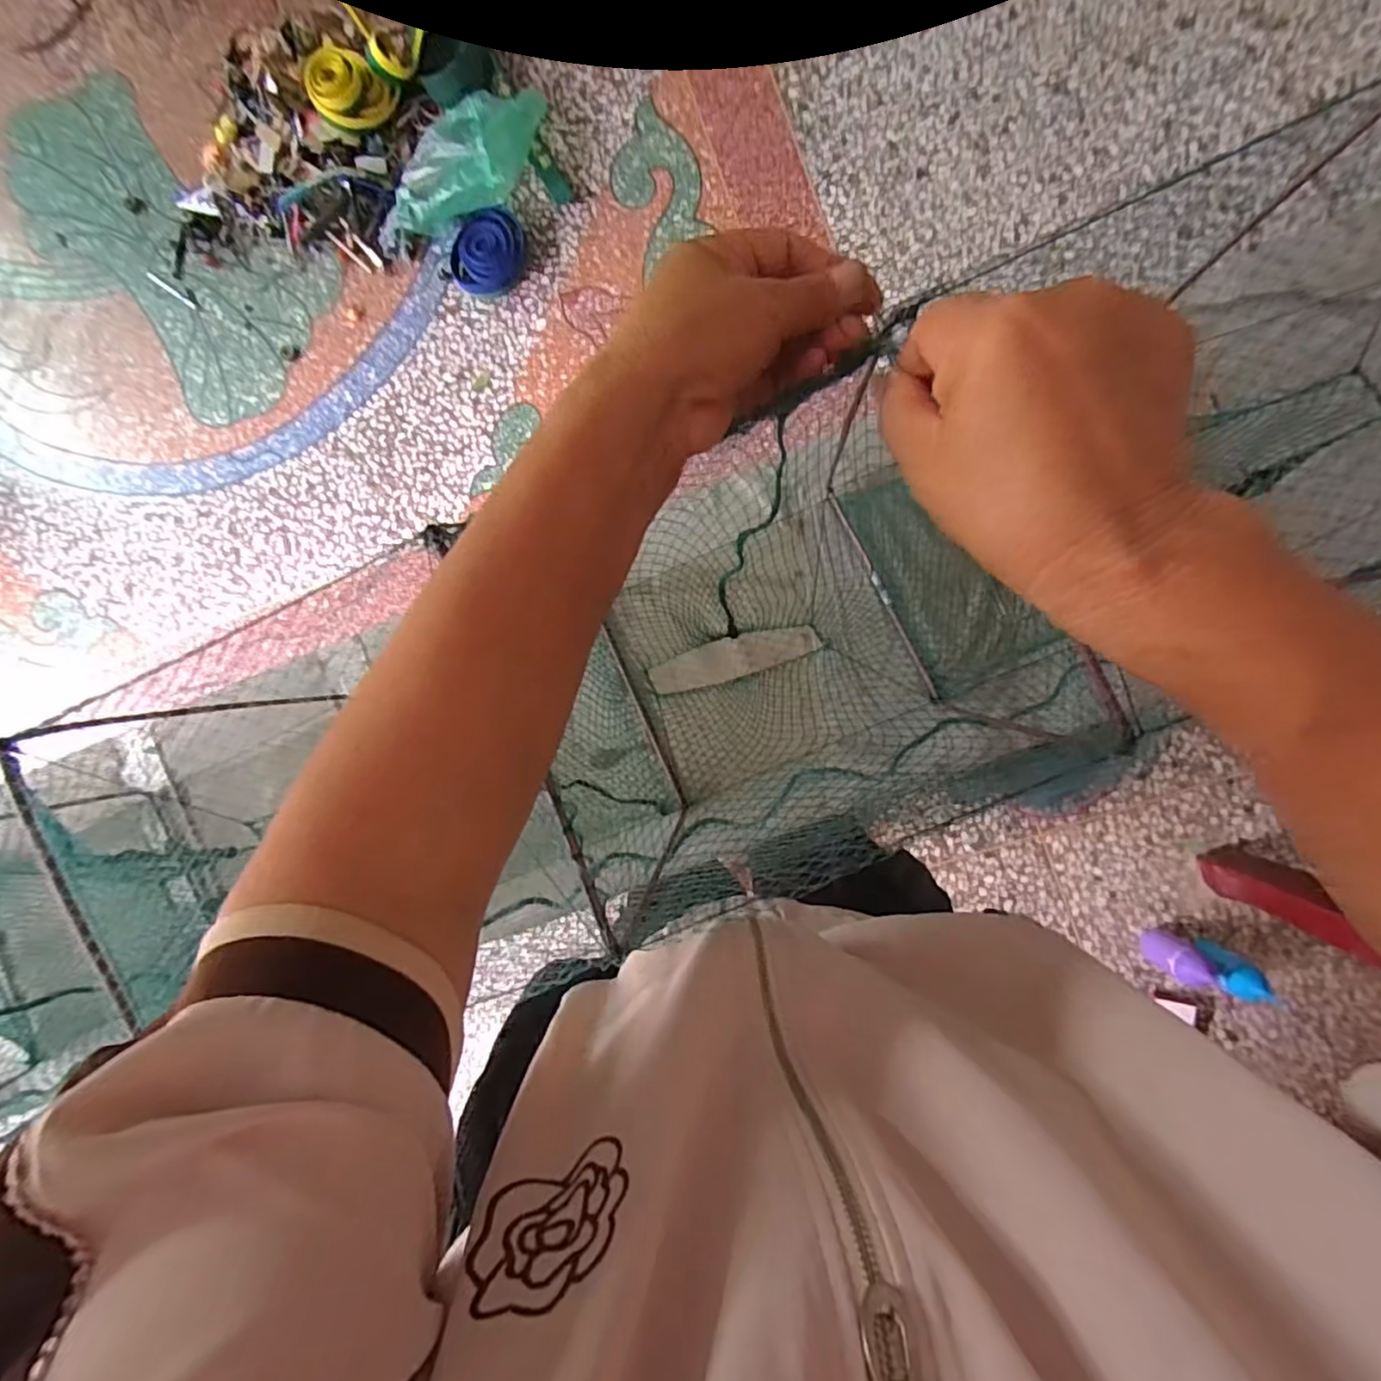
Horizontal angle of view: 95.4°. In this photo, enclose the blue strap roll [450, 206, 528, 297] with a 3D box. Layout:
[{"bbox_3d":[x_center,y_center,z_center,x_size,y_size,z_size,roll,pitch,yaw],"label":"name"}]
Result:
[{"bbox_3d":[-0.395,-0.859,1.234,0.132,0.037,0.164,40,94,4],"label":"blue strap roll"}]

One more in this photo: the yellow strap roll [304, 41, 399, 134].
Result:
[{"bbox_3d":[-0.653,-1.144,1.202,0.129,0.134,0.055,-52,47,8],"label":"yellow strap roll"}]

